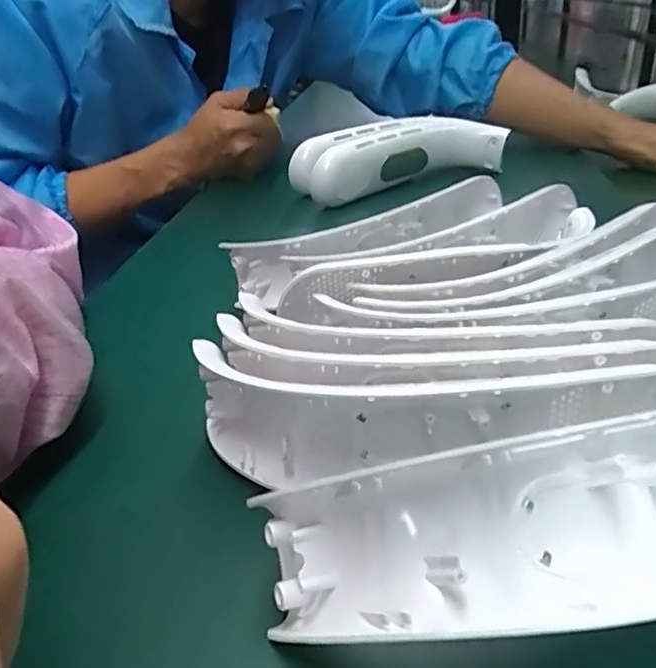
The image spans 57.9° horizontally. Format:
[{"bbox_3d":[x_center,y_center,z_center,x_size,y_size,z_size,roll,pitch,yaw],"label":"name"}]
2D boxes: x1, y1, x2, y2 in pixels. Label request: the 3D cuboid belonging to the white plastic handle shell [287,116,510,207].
[{"bbox_3d":[0.066,-0.174,0.574,0.201,0.048,0.074,-16,32,-16],"label":"white plastic handle shell"}]

